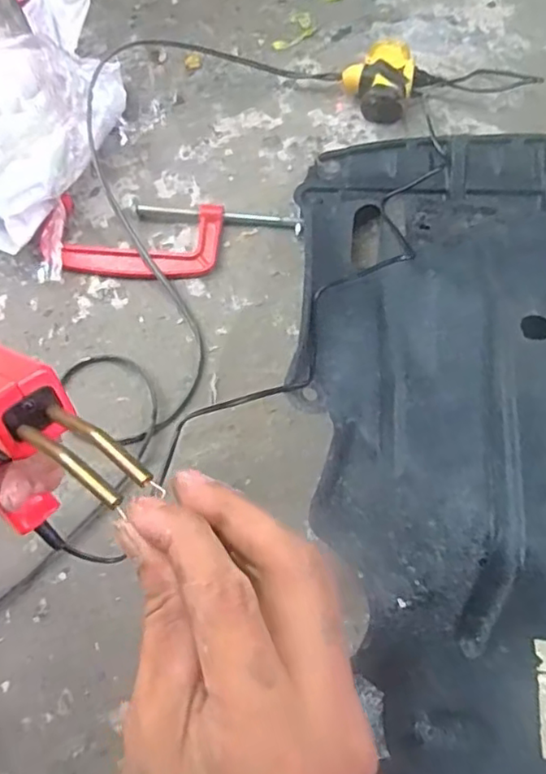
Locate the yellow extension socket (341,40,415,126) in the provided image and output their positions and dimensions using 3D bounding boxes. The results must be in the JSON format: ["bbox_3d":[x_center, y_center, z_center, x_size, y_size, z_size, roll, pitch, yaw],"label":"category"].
[{"bbox_3d":[0.130,-0.379,0.751,0.087,0.044,0.098,14,71,8],"label":"yellow extension socket"}]

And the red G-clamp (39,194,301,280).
[{"bbox_3d":[-0.119,-0.169,0.685,0.283,0.034,0.102,3,70,4],"label":"red G-clamp"}]

